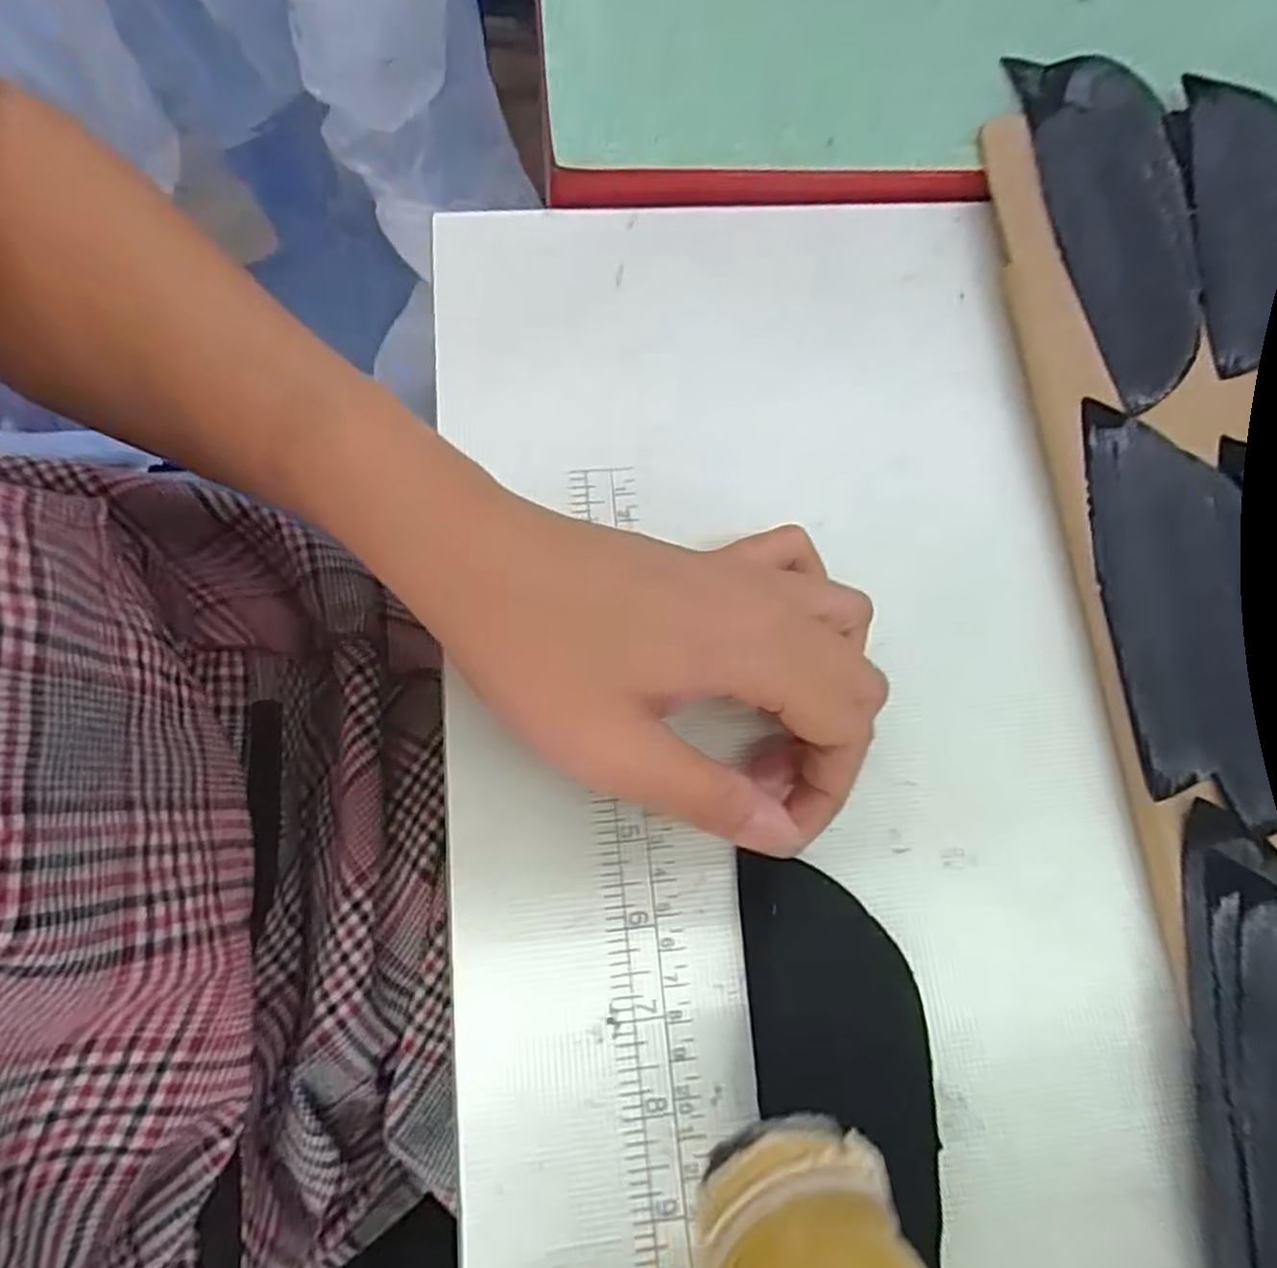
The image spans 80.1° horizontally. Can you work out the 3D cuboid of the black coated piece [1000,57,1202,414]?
[{"bbox_3d":[0.184,-0.161,0.290,0.050,0.013,0.156,-5,76,-6],"label":"black coated piece"}]

